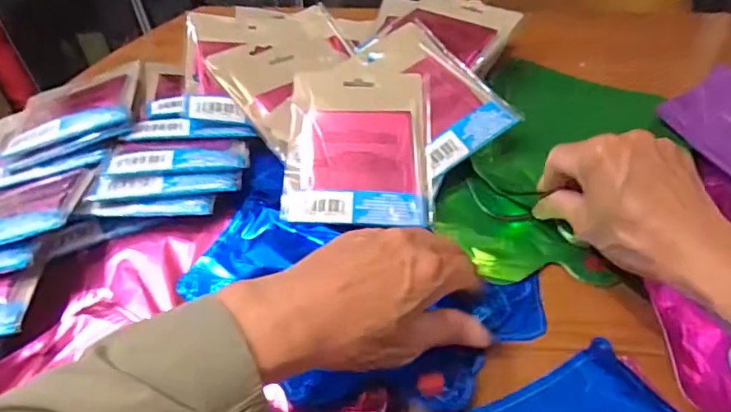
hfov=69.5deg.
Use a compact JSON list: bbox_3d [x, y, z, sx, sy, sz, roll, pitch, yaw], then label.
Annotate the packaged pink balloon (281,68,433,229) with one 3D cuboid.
[{"bbox_3d":[-0.005,-0.058,0.448,0.119,0.015,0.159,2,63,0],"label":"packaged pink balloon"}]

